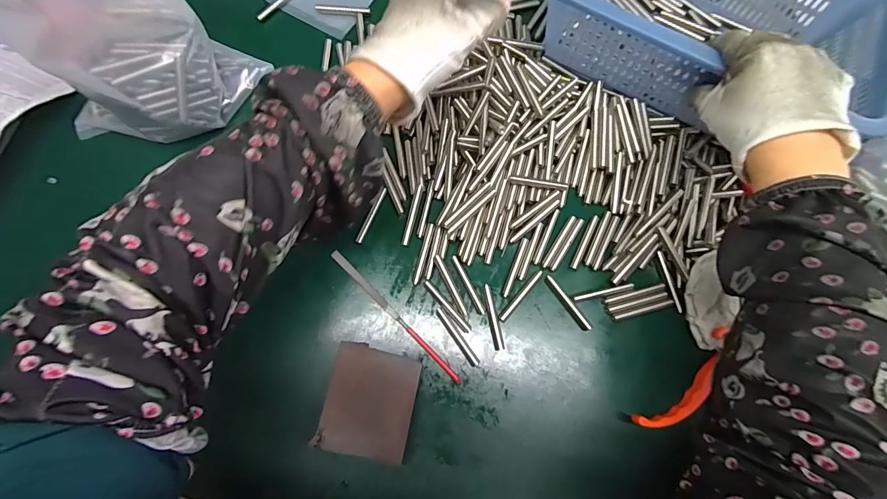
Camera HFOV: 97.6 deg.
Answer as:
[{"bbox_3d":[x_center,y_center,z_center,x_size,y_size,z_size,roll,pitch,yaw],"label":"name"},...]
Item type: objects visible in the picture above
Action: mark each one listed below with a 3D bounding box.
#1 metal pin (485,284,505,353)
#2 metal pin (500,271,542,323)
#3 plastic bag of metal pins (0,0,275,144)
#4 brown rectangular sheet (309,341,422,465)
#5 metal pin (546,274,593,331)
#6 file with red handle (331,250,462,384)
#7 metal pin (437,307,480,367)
[{"bbox_3d":[0.044,0.060,0.345,0.008,0.004,0.057,-11,82,-5],"label":"metal pin"},{"bbox_3d":[0.070,0.042,0.350,0.006,0.004,0.058,42,81,4],"label":"metal pin"},{"bbox_3d":[-0.270,-0.174,0.297,0.127,0.177,0.120,18,77,3],"label":"plastic bag of metal pins"},{"bbox_3d":[-0.057,0.122,0.313,0.067,0.028,0.078,13,81,-1],"label":"brown rectangular sheet"},{"bbox_3d":[0.113,0.048,0.350,0.006,0.007,0.058,-34,84,-7],"label":"metal pin"},{"bbox_3d":[-0.043,0.058,0.343,0.158,0.006,0.008,45,82,4],"label":"file with red handle"},{"bbox_3d":[0.013,0.077,0.341,0.008,0.004,0.058,-34,84,-7],"label":"metal pin"}]

